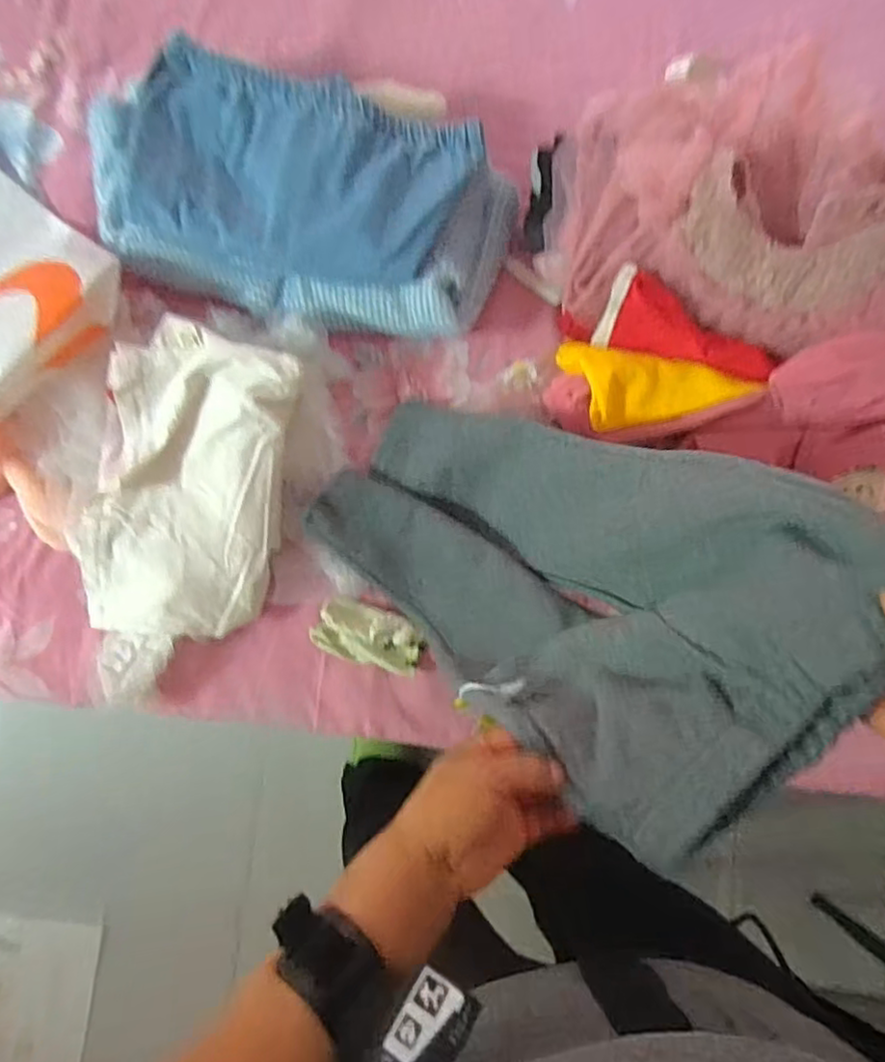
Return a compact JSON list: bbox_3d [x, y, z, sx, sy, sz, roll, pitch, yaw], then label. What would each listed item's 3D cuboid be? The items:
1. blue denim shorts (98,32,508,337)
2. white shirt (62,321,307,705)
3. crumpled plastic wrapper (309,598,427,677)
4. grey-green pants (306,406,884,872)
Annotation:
[{"bbox_3d":[-0.157,-0.341,0.694,0.450,0.102,0.221,12,83,-1],"label":"blue denim shorts"},{"bbox_3d":[-0.257,-0.012,0.649,0.183,0.027,0.356,17,93,-8],"label":"white shirt"},{"bbox_3d":[-0.075,0.109,0.683,0.116,0.039,0.060,16,83,0],"label":"crumpled plastic wrapper"},{"bbox_3d":[0.072,0.033,0.523,0.231,0.488,0.131,-50,123,-7],"label":"grey-green pants"}]

